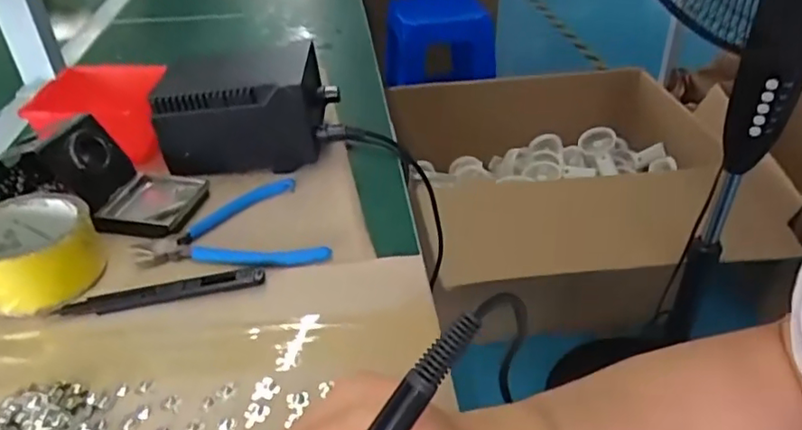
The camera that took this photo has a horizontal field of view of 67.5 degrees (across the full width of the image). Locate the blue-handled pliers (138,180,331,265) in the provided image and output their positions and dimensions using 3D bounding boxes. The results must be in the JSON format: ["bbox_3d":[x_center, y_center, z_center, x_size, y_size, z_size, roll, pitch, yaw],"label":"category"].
[{"bbox_3d":[-0.138,0.014,0.473,0.134,0.006,0.114,-15,39,-19],"label":"blue-handled pliers"}]

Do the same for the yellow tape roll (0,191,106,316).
[{"bbox_3d":[-0.265,0.024,0.430,0.081,0.041,0.087,0,36,0],"label":"yellow tape roll"}]

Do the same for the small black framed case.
[{"bbox_3d":[-0.208,-0.013,0.506,0.073,0.010,0.085,4,36,6],"label":"small black framed case"}]

